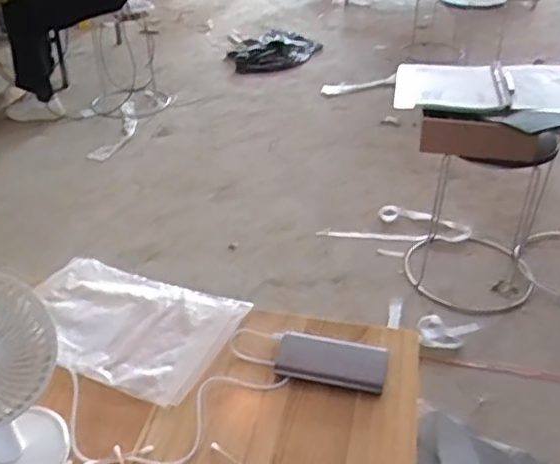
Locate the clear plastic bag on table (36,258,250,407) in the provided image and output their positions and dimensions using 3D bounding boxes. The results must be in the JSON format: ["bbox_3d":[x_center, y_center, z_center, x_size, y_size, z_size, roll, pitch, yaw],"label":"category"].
[{"bbox_3d":[-0.217,0.122,0.819,0.297,0.016,0.195,13,36,19],"label":"clear plastic bag on table"}]

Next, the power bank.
[{"bbox_3d":[0.063,0.159,0.744,0.131,0.010,0.073,10,35,15],"label":"power bank"}]

